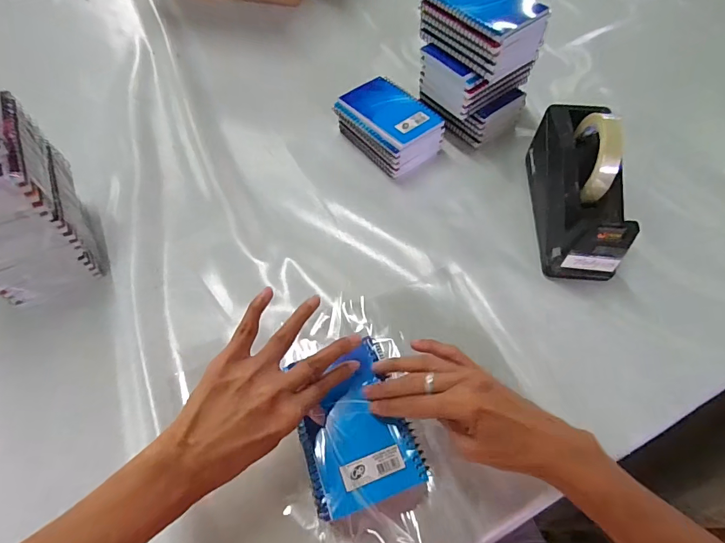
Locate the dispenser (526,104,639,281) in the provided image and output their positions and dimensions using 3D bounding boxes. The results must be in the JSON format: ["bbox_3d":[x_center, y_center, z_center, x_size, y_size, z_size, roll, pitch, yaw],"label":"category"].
[{"bbox_3d":[0.254,-0.102,0.484,0.075,0.127,0.199,2,58,1],"label":"dispenser"}]

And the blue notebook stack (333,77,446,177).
[{"bbox_3d":[0.036,-0.204,0.579,0.093,0.059,0.132,-37,65,-21],"label":"blue notebook stack"}]

